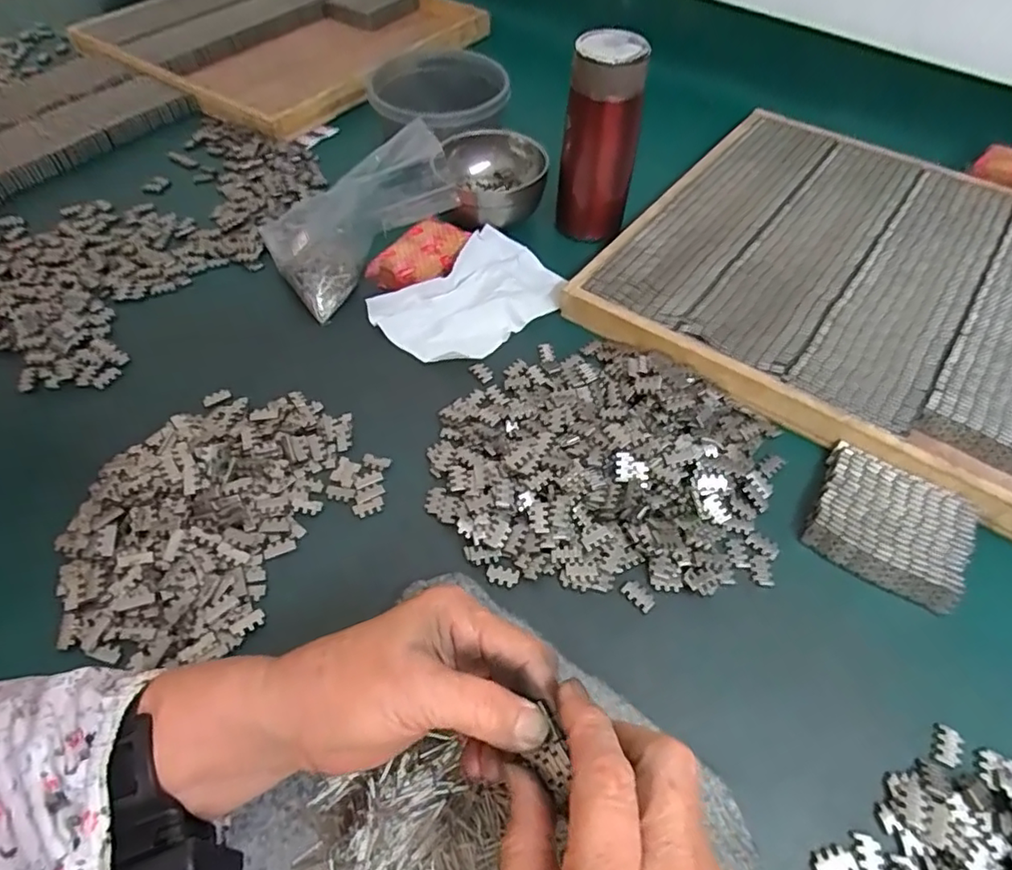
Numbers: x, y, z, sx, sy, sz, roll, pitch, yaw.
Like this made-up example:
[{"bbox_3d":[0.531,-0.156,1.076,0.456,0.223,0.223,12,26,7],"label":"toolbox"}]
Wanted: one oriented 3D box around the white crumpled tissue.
[{"bbox_3d":[-0.024,-0.117,0.504,0.099,0.023,0.153,37,63,22],"label":"white crumpled tissue"}]

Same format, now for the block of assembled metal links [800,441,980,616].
[{"bbox_3d":[0.247,0.056,0.383,0.088,0.016,0.082,29,60,18],"label":"block of assembled metal links"}]

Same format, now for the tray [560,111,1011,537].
[{"bbox_3d":[0.318,-0.139,0.515,0.390,0.025,0.383,31,60,19],"label":"tray"}]

